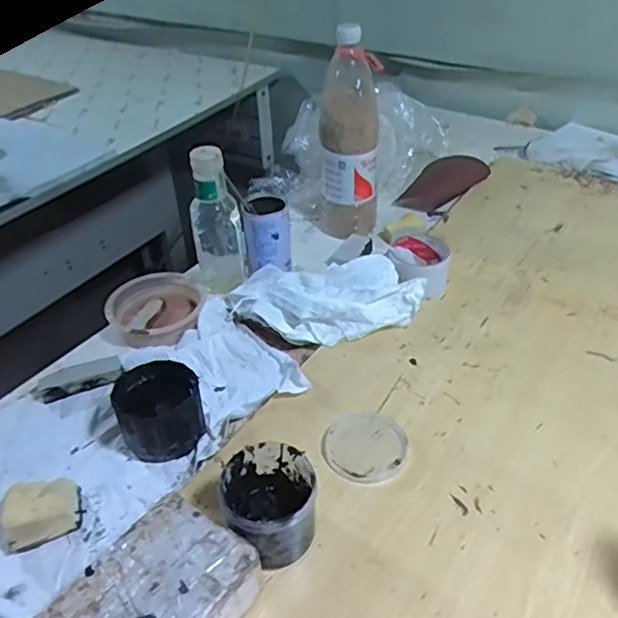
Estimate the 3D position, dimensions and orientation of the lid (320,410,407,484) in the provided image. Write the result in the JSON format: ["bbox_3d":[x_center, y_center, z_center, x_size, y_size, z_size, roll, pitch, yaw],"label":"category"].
[{"bbox_3d":[0.057,0.137,0.601,0.084,0.004,0.088,-2,39,1],"label":"lid"}]

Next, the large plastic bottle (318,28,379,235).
[{"bbox_3d":[0.060,-0.244,0.886,0.092,0.295,0.072,-8,39,-6],"label":"large plastic bottle"}]

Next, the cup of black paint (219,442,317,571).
[{"bbox_3d":[-0.032,0.172,0.517,0.076,0.076,0.079,-2,39,1],"label":"cup of black paint"}]

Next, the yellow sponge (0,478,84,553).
[{"bbox_3d":[-0.254,0.189,0.550,0.071,0.040,0.052,-15,41,-15],"label":"yellow sponge"}]

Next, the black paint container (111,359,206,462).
[{"bbox_3d":[-0.158,0.109,0.625,0.088,0.063,0.093,-16,41,-16],"label":"black paint container"}]

